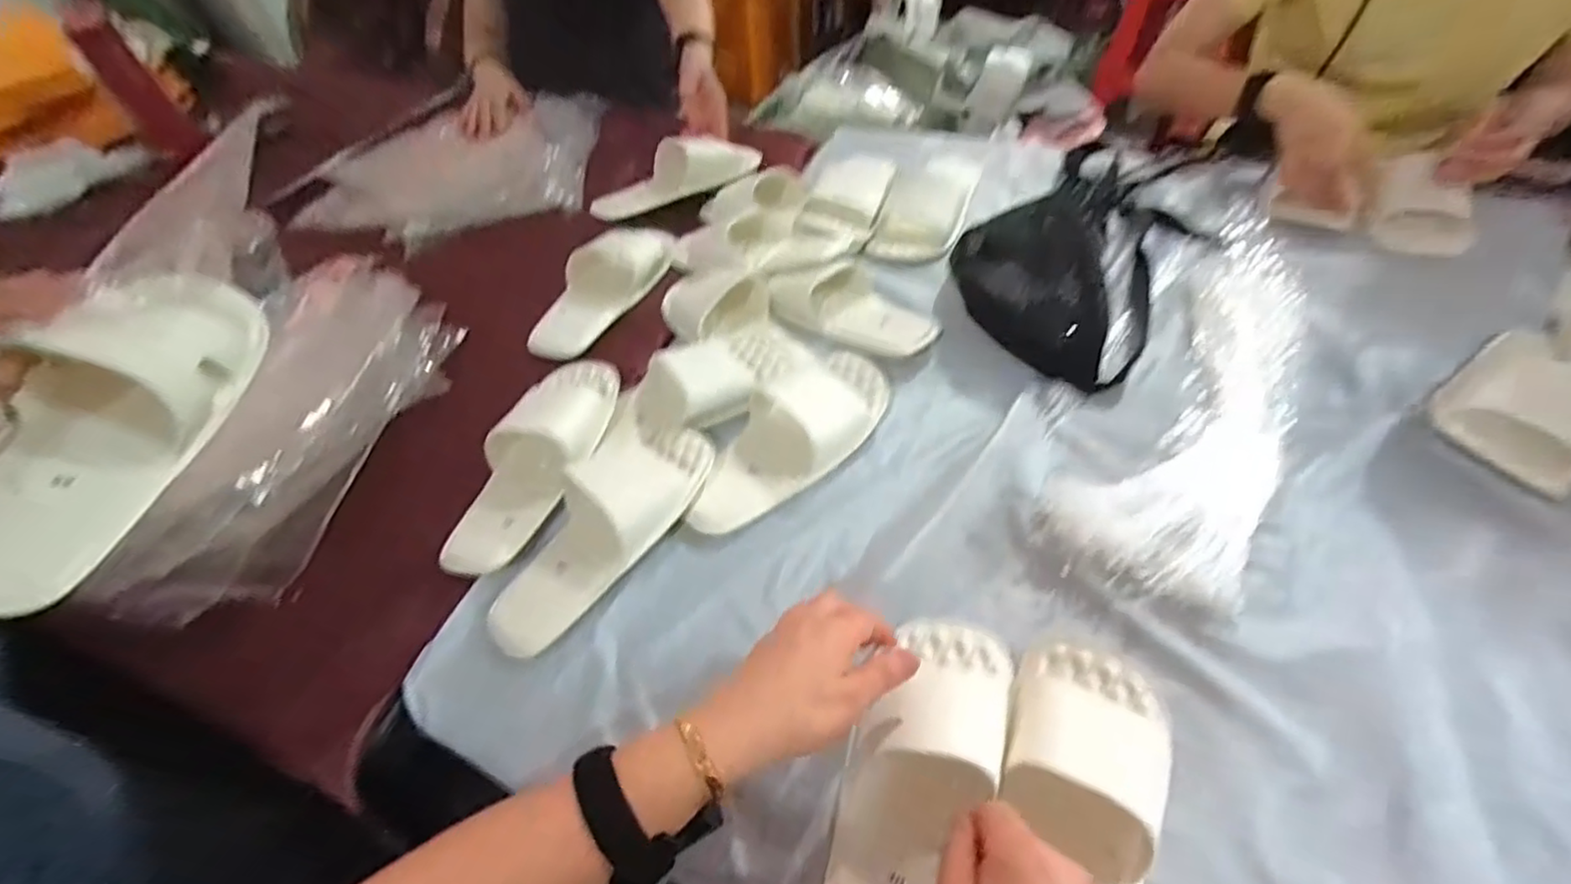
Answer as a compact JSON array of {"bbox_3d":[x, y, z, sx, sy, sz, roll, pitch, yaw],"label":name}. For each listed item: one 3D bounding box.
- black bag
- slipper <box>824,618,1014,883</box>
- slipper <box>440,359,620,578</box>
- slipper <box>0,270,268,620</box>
[{"bbox_3d":[0.343,-0.230,0.732,0.232,0.068,0.380,36,62,29],"label":"black bag"},{"bbox_3d":[0.078,0.215,0.405,0.087,0.057,0.239,16,59,17],"label":"slipper"},{"bbox_3d":[-0.230,0.012,0.616,0.101,0.048,0.234,9,52,12],"label":"slipper"},{"bbox_3d":[-0.471,-0.018,0.451,0.100,0.081,0.263,1,51,6],"label":"slipper"}]

